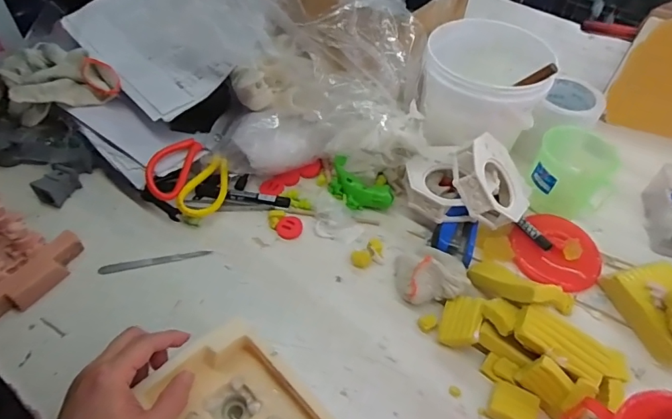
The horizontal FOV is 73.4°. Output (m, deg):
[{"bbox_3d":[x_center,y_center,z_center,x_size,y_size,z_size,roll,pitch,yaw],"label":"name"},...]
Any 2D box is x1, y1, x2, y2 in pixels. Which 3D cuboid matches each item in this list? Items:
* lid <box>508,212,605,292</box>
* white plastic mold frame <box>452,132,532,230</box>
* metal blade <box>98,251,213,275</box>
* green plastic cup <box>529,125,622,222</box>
[{"bbox_3d":[0.296,0.053,0.604,0.115,0.017,0.104,23,52,15],"label":"lid"},{"bbox_3d":[0.205,-0.034,0.599,0.131,0.052,0.111,20,62,-34],"label":"white plastic mold frame"},{"bbox_3d":[-0.230,0.066,0.577,0.135,0.006,0.014,-8,47,-14],"label":"metal blade"},{"bbox_3d":[0.336,-0.054,0.643,0.104,0.101,0.119,28,54,19],"label":"green plastic cup"}]

